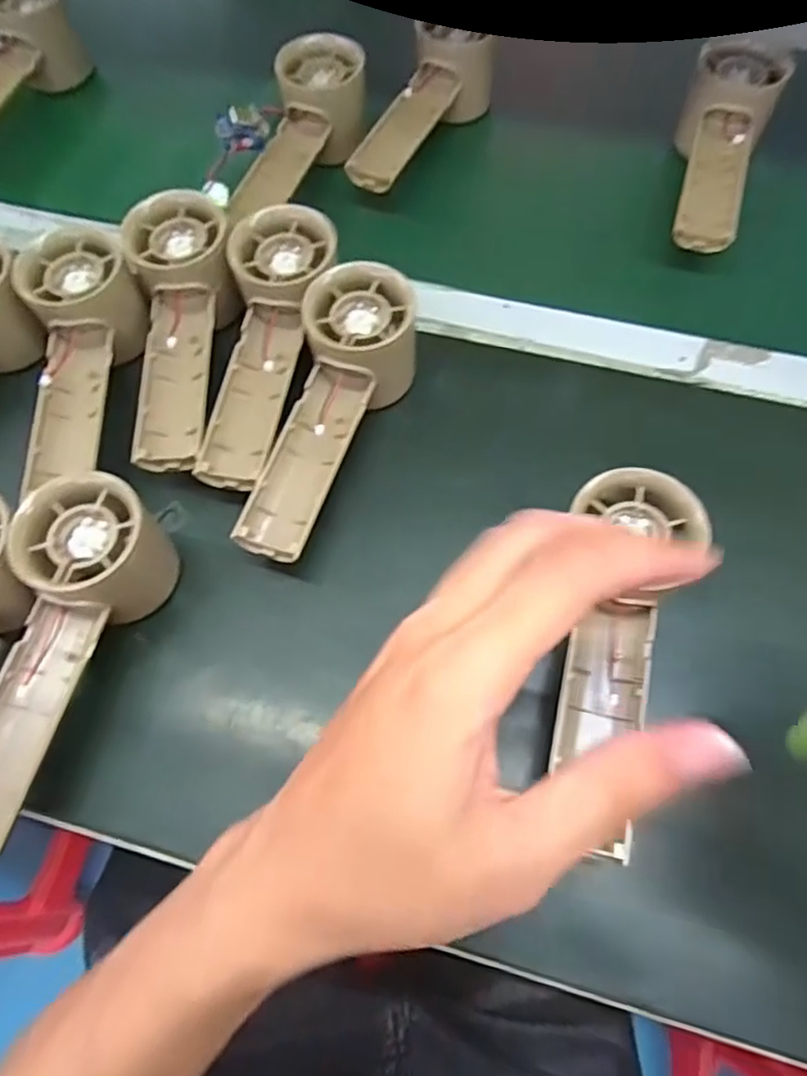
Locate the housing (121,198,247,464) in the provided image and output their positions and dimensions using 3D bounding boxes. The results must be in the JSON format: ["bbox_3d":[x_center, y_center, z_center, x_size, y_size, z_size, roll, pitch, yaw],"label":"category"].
[{"bbox_3d":[-0.117,-0.113,0.344,0.054,0.033,0.149,-8,67,-2],"label":"housing"}]

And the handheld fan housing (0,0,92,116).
[{"bbox_3d":[-0.276,-0.327,0.473,0.054,0.064,0.166,6,67,4],"label":"handheld fan housing"}]

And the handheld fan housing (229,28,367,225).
[{"bbox_3d":[-0.064,-0.259,0.420,0.053,0.046,0.140,11,68,6],"label":"handheld fan housing"}]

